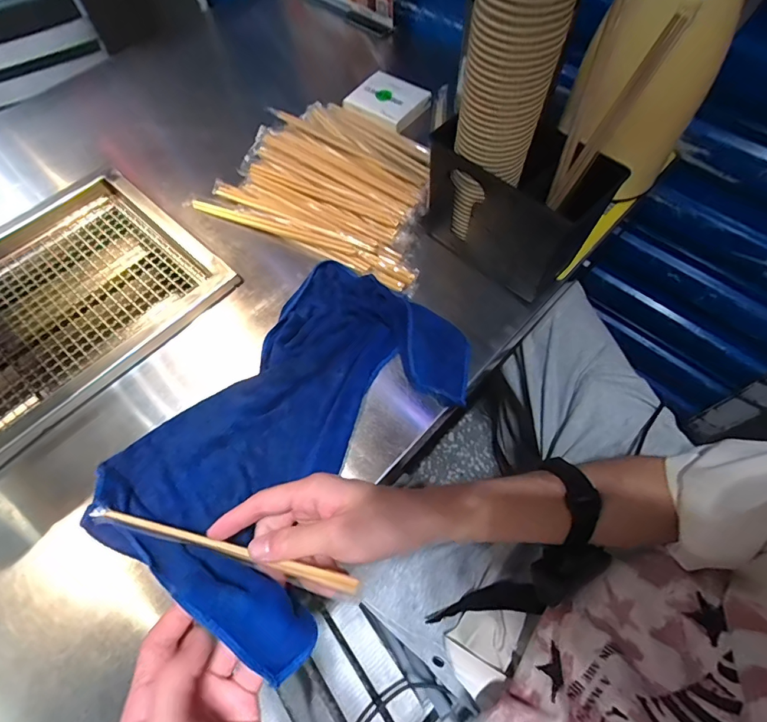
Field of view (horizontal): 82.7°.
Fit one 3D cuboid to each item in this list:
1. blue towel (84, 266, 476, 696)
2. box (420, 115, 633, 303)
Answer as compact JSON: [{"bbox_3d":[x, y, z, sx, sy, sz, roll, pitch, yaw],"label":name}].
[{"bbox_3d":[-0.075,0.045,0.392,0.235,0.093,0.348,33,68,17],"label":"blue towel"},{"bbox_3d":[0.138,-0.171,0.473,0.097,0.128,0.162,-40,68,-17],"label":"box"}]

